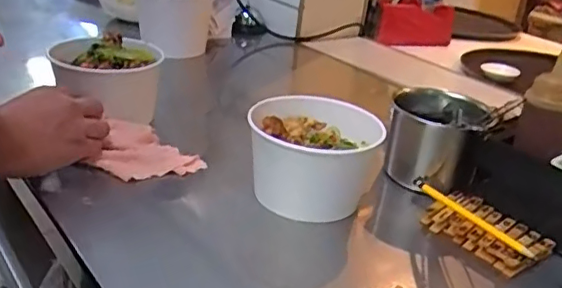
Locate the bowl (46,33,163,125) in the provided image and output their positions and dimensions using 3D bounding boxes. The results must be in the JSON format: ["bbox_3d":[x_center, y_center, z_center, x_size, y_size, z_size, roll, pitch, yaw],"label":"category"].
[{"bbox_3d":[-0.224,-0.081,0.713,0.117,0.091,0.107,-10,30,-31],"label":"bowl"}]

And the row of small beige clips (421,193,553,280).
[{"bbox_3d":[0.203,0.086,0.565,0.072,0.017,0.110,-10,28,-35],"label":"row of small beige clips"}]

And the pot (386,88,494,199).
[{"bbox_3d":[0.168,-0.006,0.633,0.095,0.092,0.096,13,26,14],"label":"pot"}]

